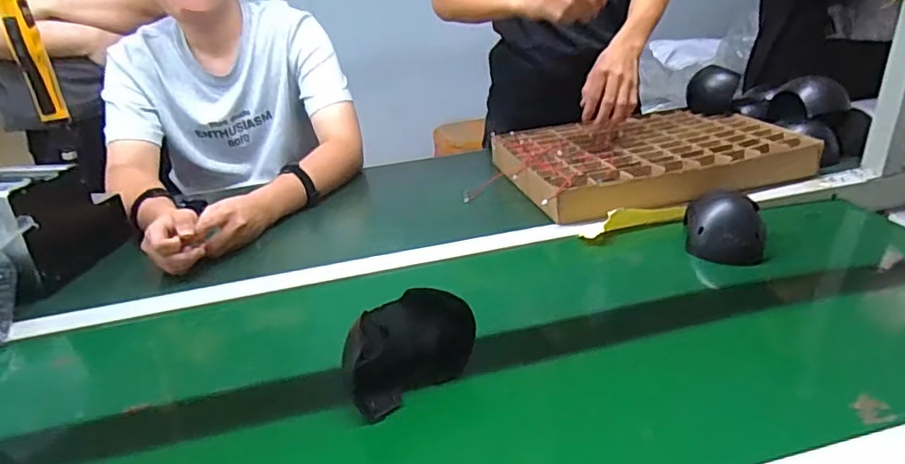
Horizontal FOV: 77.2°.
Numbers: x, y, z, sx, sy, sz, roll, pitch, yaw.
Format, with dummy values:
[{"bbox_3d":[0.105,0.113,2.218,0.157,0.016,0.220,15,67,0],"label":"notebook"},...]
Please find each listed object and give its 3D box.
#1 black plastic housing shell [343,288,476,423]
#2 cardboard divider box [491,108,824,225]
[{"bbox_3d":[-0.042,0.109,0.543,0.133,0.079,0.055,-20,31,-27],"label":"black plastic housing shell"},{"bbox_3d":[0.336,-0.145,0.984,0.468,0.052,0.320,-11,28,-12],"label":"cardboard divider box"}]

